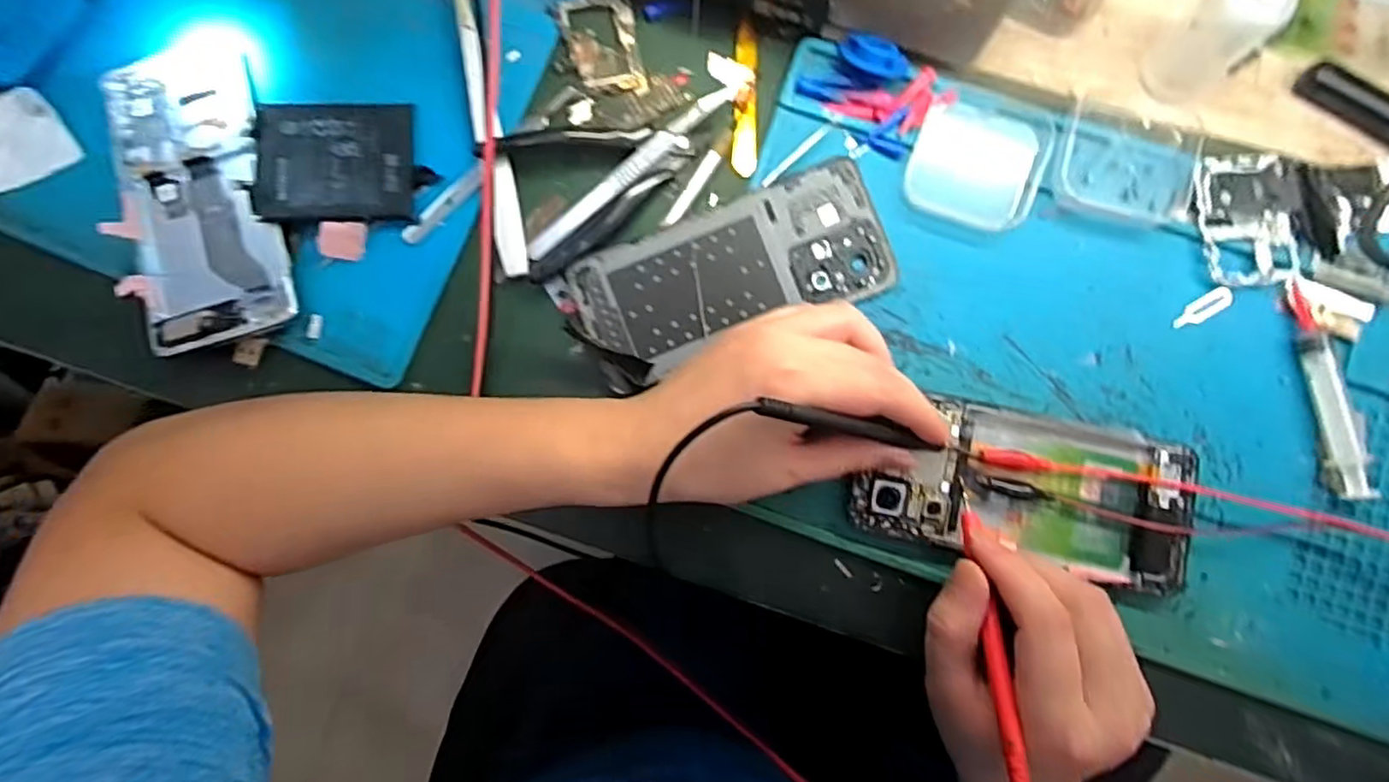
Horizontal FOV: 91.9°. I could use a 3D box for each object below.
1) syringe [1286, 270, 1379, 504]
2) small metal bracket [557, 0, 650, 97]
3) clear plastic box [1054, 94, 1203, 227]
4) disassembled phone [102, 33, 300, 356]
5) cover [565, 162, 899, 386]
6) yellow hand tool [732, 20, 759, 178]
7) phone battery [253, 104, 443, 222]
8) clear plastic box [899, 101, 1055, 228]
[{"bbox_3d":[0.309,-0.001,0.326,0.015,0.014,0.106,-8,84,1],"label":"syringe"},{"bbox_3d":[-0.050,-0.190,0.365,0.037,0.004,0.067,-18,84,0],"label":"small metal bracket"},{"bbox_3d":[0.220,-0.117,0.340,0.069,0.013,0.058,17,85,4],"label":"clear plastic box"},{"bbox_3d":[-0.262,-0.107,0.353,0.073,0.014,0.169,-17,84,0],"label":"disassembled phone"},{"bbox_3d":[0.020,-0.060,0.344,0.156,0.006,0.068,-21,84,0],"label":"cover"},{"bbox_3d":[0.028,-0.157,0.361,0.013,0.004,0.085,2,84,2],"label":"yellow hand tool"},{"bbox_3d":[-0.184,-0.120,0.353,0.084,0.004,0.063,-3,83,-9],"label":"phone battery"},{"bbox_3d":[0.144,-0.118,0.341,0.063,0.013,0.061,18,85,4],"label":"clear plastic box"}]

